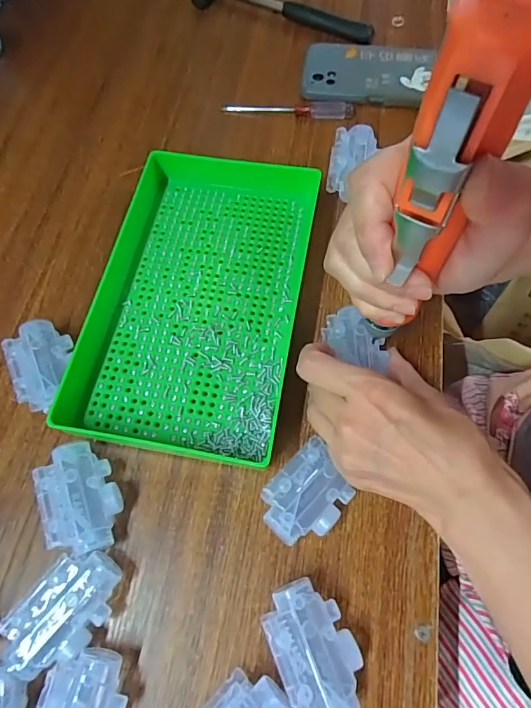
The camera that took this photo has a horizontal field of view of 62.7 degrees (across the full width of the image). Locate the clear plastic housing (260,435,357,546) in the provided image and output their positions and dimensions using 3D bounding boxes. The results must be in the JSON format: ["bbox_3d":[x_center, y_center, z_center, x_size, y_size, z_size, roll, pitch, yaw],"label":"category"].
[{"bbox_3d":[0.027,0.093,0.282,0.044,0.033,0.058,40,73,16],"label":"clear plastic housing"}]

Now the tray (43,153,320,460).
[{"bbox_3d":[-0.053,-0.045,0.339,0.157,0.038,0.237,11,68,5],"label":"tray"}]

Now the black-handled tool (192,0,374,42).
[{"bbox_3d":[0.022,-0.391,0.496,0.209,0.026,0.051,21,69,9],"label":"black-handled tool"}]

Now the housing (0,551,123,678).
[{"bbox_3d":[-0.118,0.153,0.260,0.042,0.029,0.067,35,72,14],"label":"housing"}]

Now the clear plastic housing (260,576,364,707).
[{"bbox_3d":[0.028,0.168,0.251,0.044,0.029,0.068,-22,69,-8],"label":"clear plastic housing"}]

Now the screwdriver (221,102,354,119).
[{"bbox_3d":[0.023,-0.246,0.440,0.130,0.015,0.016,0,67,1],"label":"screwdriver"}]

